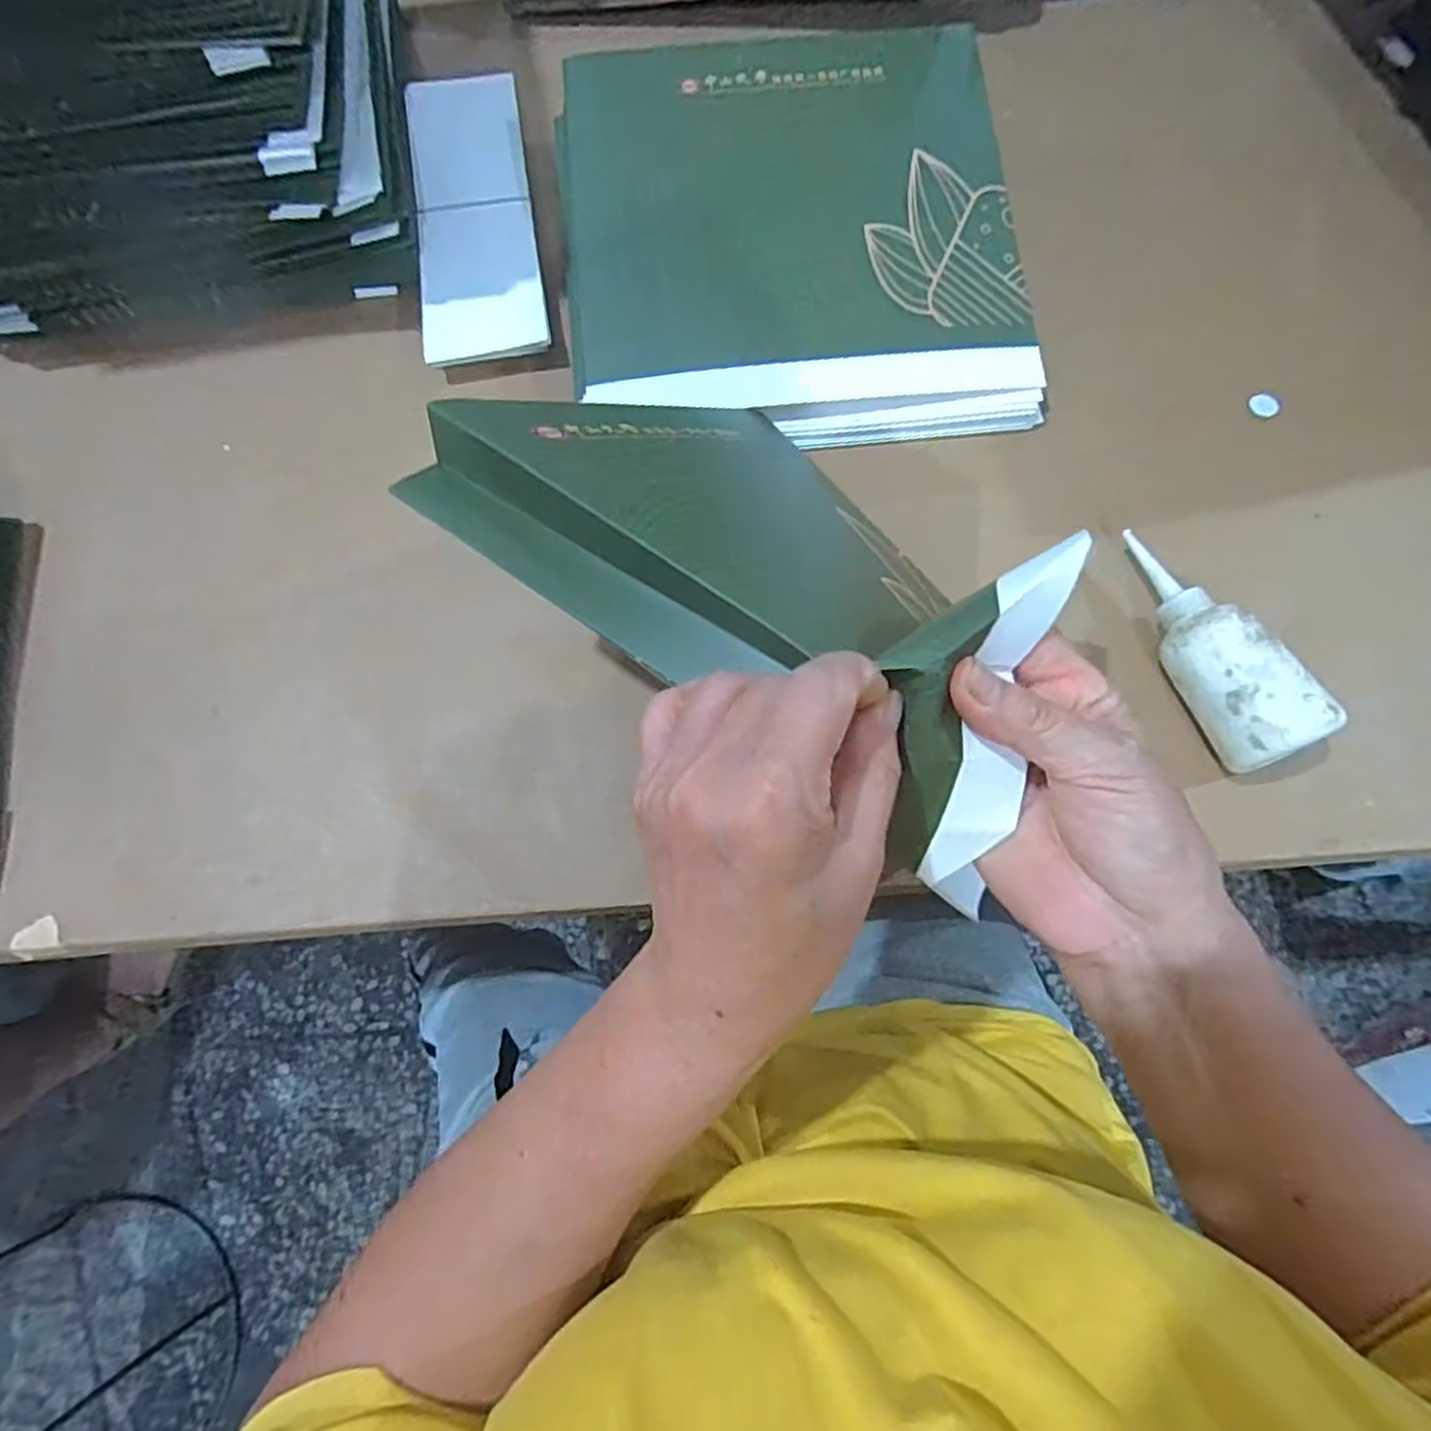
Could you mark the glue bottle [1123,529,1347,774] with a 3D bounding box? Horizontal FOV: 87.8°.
[{"bbox_3d":[0.302,-0.047,0.458,0.050,0.054,0.166,-15,60,-5],"label":"glue bottle"}]

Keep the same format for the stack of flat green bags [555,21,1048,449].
[{"bbox_3d":[0.057,-0.365,0.558,0.332,0.049,0.344,-5,73,-2],"label":"stack of flat green bags"}]

